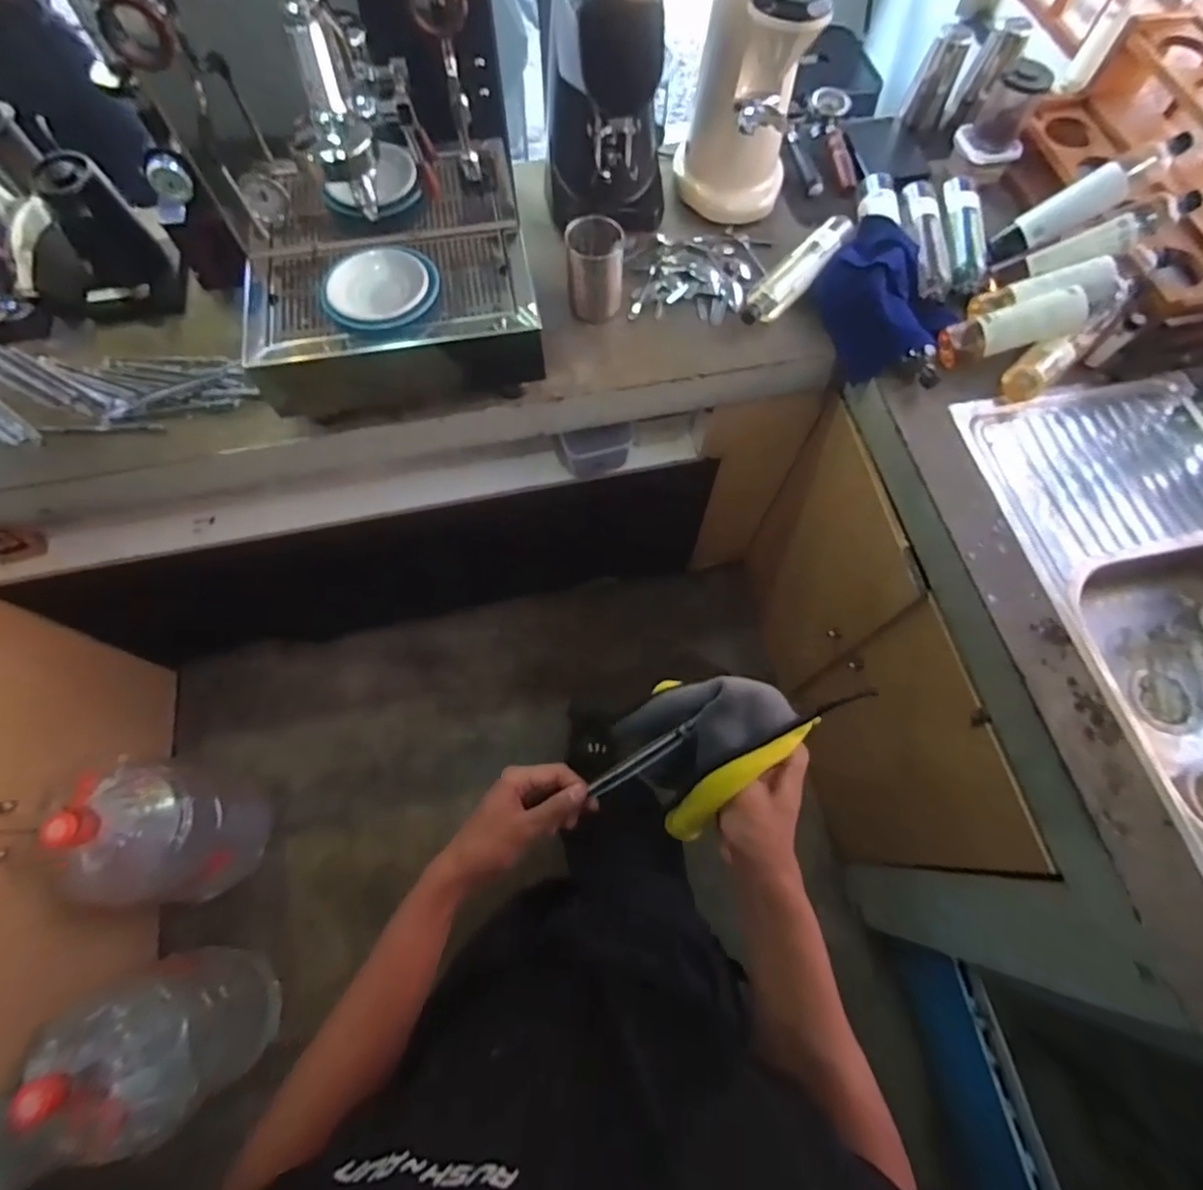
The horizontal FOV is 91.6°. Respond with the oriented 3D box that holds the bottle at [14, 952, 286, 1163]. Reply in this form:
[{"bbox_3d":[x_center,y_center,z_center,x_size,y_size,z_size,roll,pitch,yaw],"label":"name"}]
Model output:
[{"bbox_3d":[-0.858,0.857,1.114,0.257,0.433,0.284,-18,69,-8],"label":"bottle"}]

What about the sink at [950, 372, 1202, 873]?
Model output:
[{"bbox_3d":[0.863,0.014,0.906,0.445,0.148,0.753,-11,68,-5],"label":"sink"}]

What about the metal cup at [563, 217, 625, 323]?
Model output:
[{"bbox_3d":[-0.010,-0.542,0.974,0.090,0.145,0.090,0,68,-1],"label":"metal cup"}]

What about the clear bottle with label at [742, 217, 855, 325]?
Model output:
[{"bbox_3d":[0.344,-0.571,1.028,0.072,0.050,0.284,39,72,14],"label":"clear bottle with label"}]

